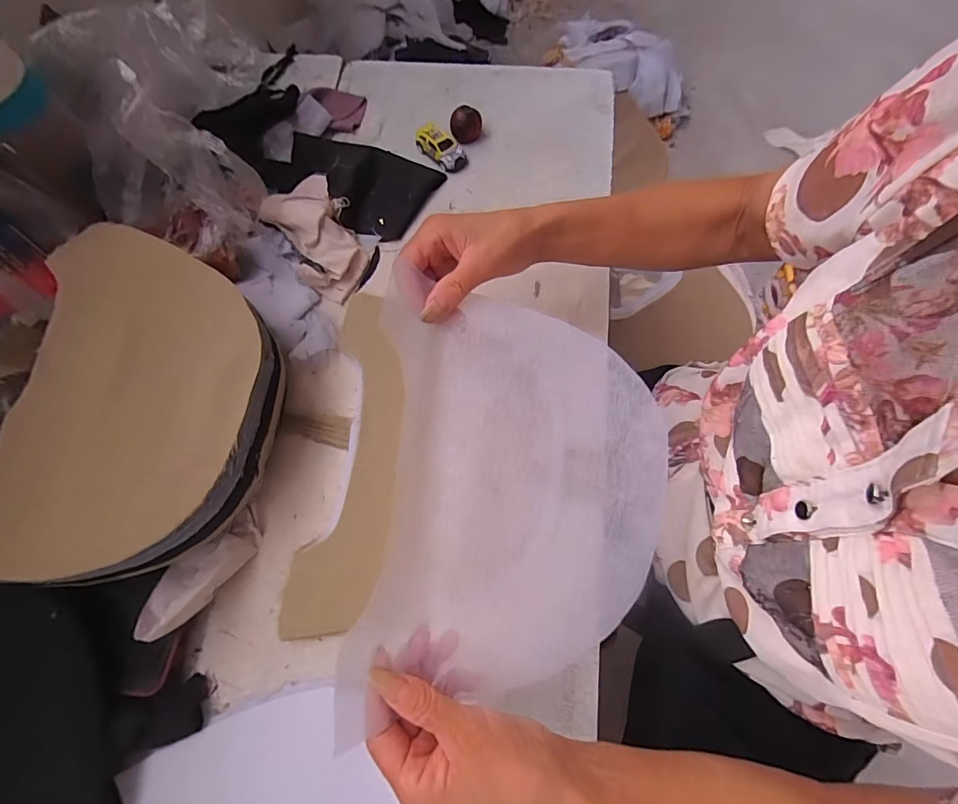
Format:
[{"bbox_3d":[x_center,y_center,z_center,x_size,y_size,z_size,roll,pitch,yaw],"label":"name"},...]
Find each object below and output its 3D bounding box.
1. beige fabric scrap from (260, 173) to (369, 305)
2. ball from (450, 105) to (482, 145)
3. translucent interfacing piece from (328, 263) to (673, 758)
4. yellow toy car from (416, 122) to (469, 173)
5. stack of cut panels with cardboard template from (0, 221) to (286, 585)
[{"bbox_3d":[-0.168,-0.172,0.459,0.072,0.028,0.139,-29,73,-7],"label":"beige fabric scrap"},{"bbox_3d":[-0.015,-0.314,0.504,0.035,0.029,0.028,0,72,3],"label":"ball"},{"bbox_3d":[0.023,0.053,0.296,0.182,0.046,0.255,3,71,1],"label":"translucent interfacing piece"},{"bbox_3d":[-0.045,-0.286,0.499,0.026,0.027,0.067,-43,75,-11],"label":"yellow toy car"},{"bbox_3d":[-0.264,0.002,0.343,0.192,0.041,0.266,11,71,4],"label":"stack of cut panels with cardboard template"}]

